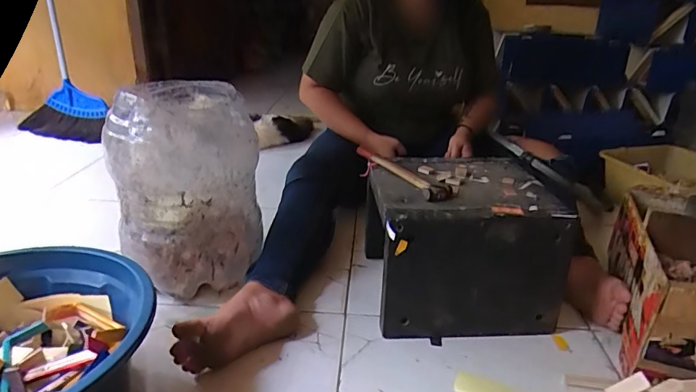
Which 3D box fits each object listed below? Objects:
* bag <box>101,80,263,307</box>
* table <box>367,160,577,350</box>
[{"bbox_3d":[-0.267,-0.016,0.843,0.195,0.319,0.215,6,24,9],"label":"bag"},{"bbox_3d":[0.181,0.077,0.822,0.275,0.208,0.254,-1,24,-5],"label":"table"}]

